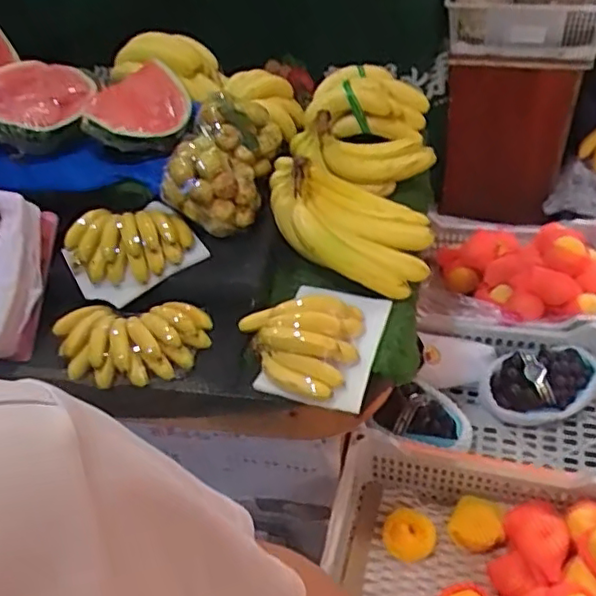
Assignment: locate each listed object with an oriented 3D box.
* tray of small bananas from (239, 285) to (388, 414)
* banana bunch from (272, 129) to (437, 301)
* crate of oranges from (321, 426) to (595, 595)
[{"bbox_3d":[0.016,0.046,0.910,0.208,0.090,0.204,10,50,16],"label":"tray of small bananas"},{"bbox_3d":[0.085,-0.136,1.038,0.277,0.156,0.232,9,49,15],"label":"banana bunch"},{"bbox_3d":[0.317,0.466,1.122,0.531,0.182,0.397,6,49,12],"label":"crate of oranges"}]

